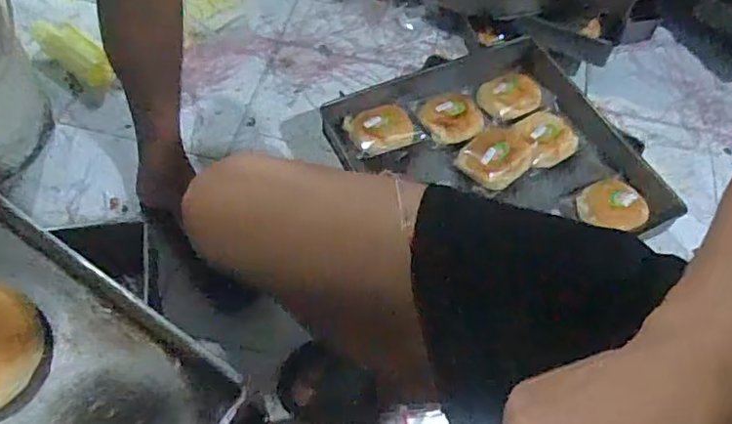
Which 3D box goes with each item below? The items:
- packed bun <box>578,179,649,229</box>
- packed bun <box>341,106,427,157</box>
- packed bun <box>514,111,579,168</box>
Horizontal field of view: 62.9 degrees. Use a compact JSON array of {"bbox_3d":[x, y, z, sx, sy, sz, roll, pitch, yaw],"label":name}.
[{"bbox_3d":[0.365,-0.016,0.896,0.091,0.031,0.083,2,57,-3],"label":"packed bun"},{"bbox_3d":[0.026,-0.137,0.942,0.112,0.042,0.077,-13,59,-12],"label":"packed bun"},{"bbox_3d":[0.289,-0.118,0.966,0.085,0.032,0.086,2,57,-3],"label":"packed bun"}]

